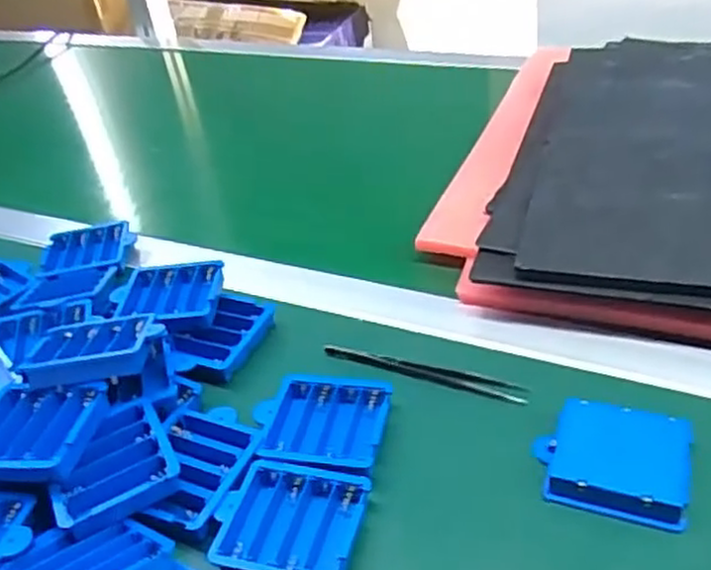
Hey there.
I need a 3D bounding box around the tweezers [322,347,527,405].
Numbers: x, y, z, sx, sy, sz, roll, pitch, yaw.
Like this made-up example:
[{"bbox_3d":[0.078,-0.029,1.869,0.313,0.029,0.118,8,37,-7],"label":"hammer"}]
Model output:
[{"bbox_3d":[0.042,0.054,0.463,0.133,0.004,0.015,10,41,24],"label":"tweezers"}]

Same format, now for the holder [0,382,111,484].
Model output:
[{"bbox_3d":[-0.182,0.085,0.407,0.070,0.025,0.065,-1,38,11],"label":"holder"}]

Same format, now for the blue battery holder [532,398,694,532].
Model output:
[{"bbox_3d":[0.139,0.093,0.393,0.077,0.015,0.065,7,40,20],"label":"blue battery holder"}]

